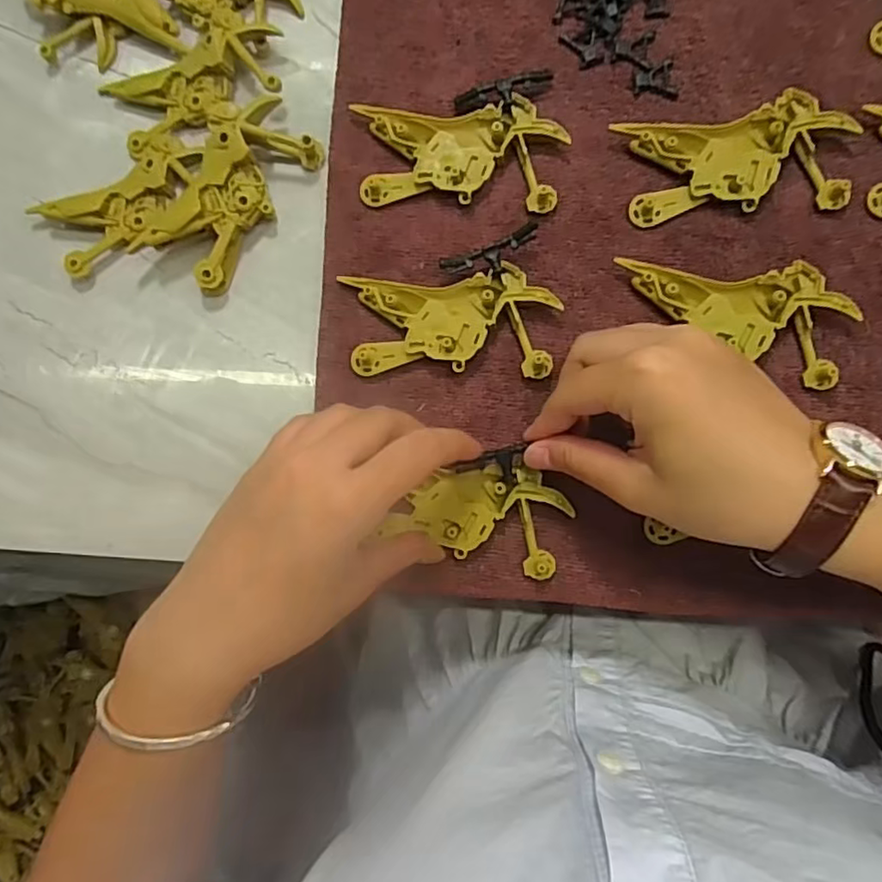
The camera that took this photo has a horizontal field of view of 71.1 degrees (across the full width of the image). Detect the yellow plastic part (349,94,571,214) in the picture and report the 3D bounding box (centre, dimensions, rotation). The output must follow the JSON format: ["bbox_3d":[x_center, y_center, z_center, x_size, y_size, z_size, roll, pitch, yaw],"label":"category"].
[{"bbox_3d":[0.009,-0.141,0.305,0.098,0.009,0.050,4,89,7],"label":"yellow plastic part"}]

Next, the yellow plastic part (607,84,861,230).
[{"bbox_3d":[0.135,-0.132,0.289,0.100,0.011,0.049,-3,88,7],"label":"yellow plastic part"}]

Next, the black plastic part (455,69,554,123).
[{"bbox_3d":[0.032,-0.166,0.302,0.048,0.011,0.021,-15,86,6],"label":"black plastic part"}]

